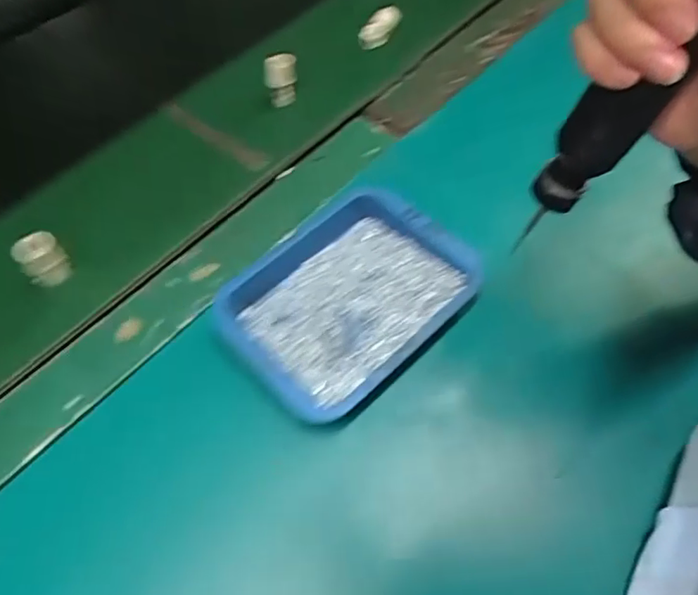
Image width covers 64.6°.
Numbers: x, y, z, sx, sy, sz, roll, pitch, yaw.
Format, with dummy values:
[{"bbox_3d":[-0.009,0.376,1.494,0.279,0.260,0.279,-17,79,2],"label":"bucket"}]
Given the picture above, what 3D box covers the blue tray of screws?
[{"bbox_3d":[-0.004,-0.006,0.376,0.157,0.025,0.128,-38,63,-19],"label":"blue tray of screws"}]

